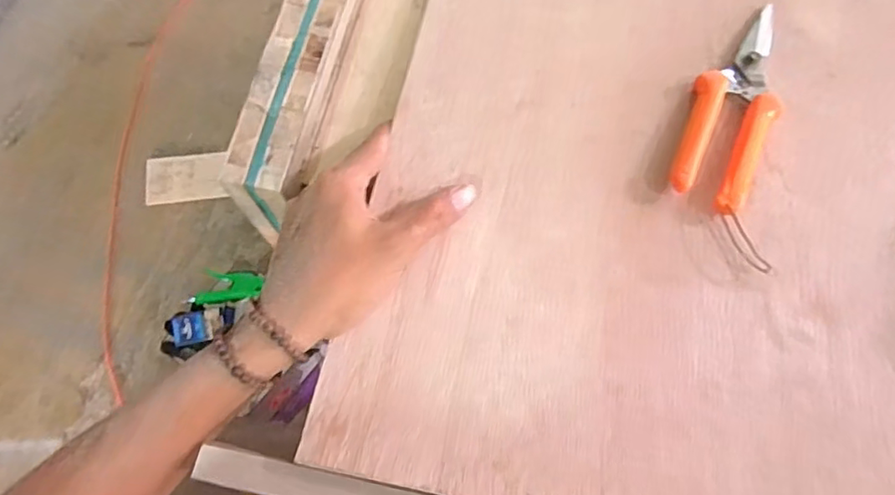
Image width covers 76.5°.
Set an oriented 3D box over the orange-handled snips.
[{"bbox_3d":[0.186,-0.087,0.375,0.060,0.017,0.205,16,65,6],"label":"orange-handled snips"}]

